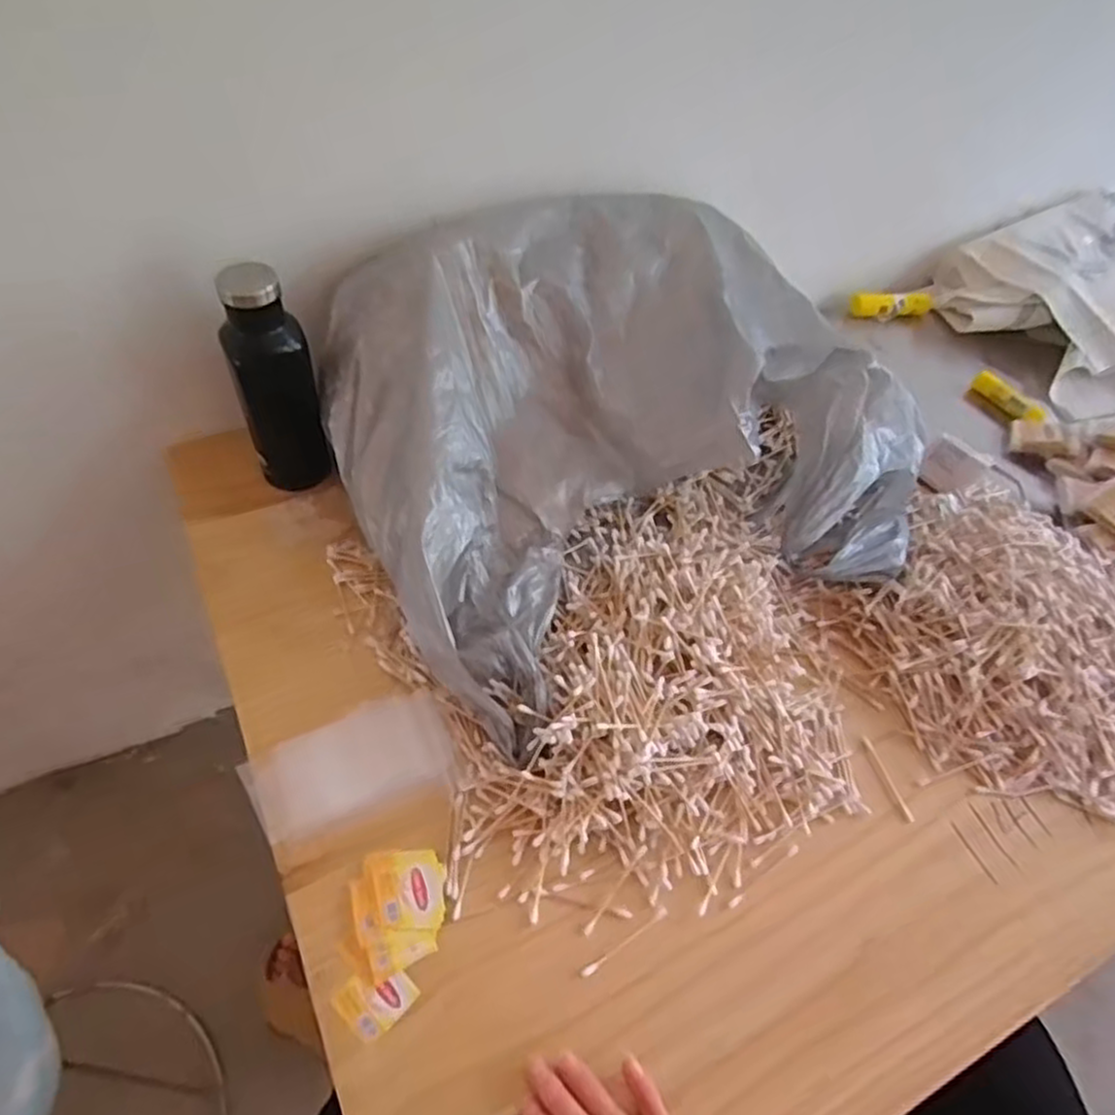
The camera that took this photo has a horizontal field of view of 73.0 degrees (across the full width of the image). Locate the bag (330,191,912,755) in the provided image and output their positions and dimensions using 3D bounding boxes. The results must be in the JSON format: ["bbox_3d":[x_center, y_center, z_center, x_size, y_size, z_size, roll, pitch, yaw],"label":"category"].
[{"bbox_3d":[0.059,-0.131,0.698,0.496,0.191,0.436,-21,56,-18],"label":"bag"}]

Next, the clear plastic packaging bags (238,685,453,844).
[{"bbox_3d":[-0.157,0.157,0.574,0.150,0.018,0.076,-19,56,-17],"label":"clear plastic packaging bags"}]

